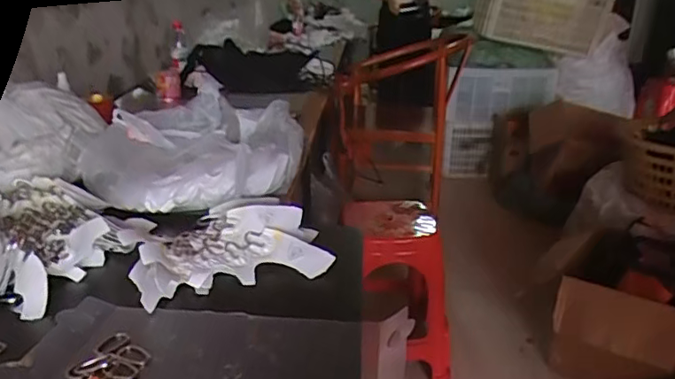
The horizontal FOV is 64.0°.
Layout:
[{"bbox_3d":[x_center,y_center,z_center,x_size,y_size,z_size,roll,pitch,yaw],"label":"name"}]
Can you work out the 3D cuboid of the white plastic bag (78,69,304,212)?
[{"bbox_3d":[-0.222,-0.072,0.839,0.311,0.098,0.272,-4,22,-10],"label":"white plastic bag"}]

